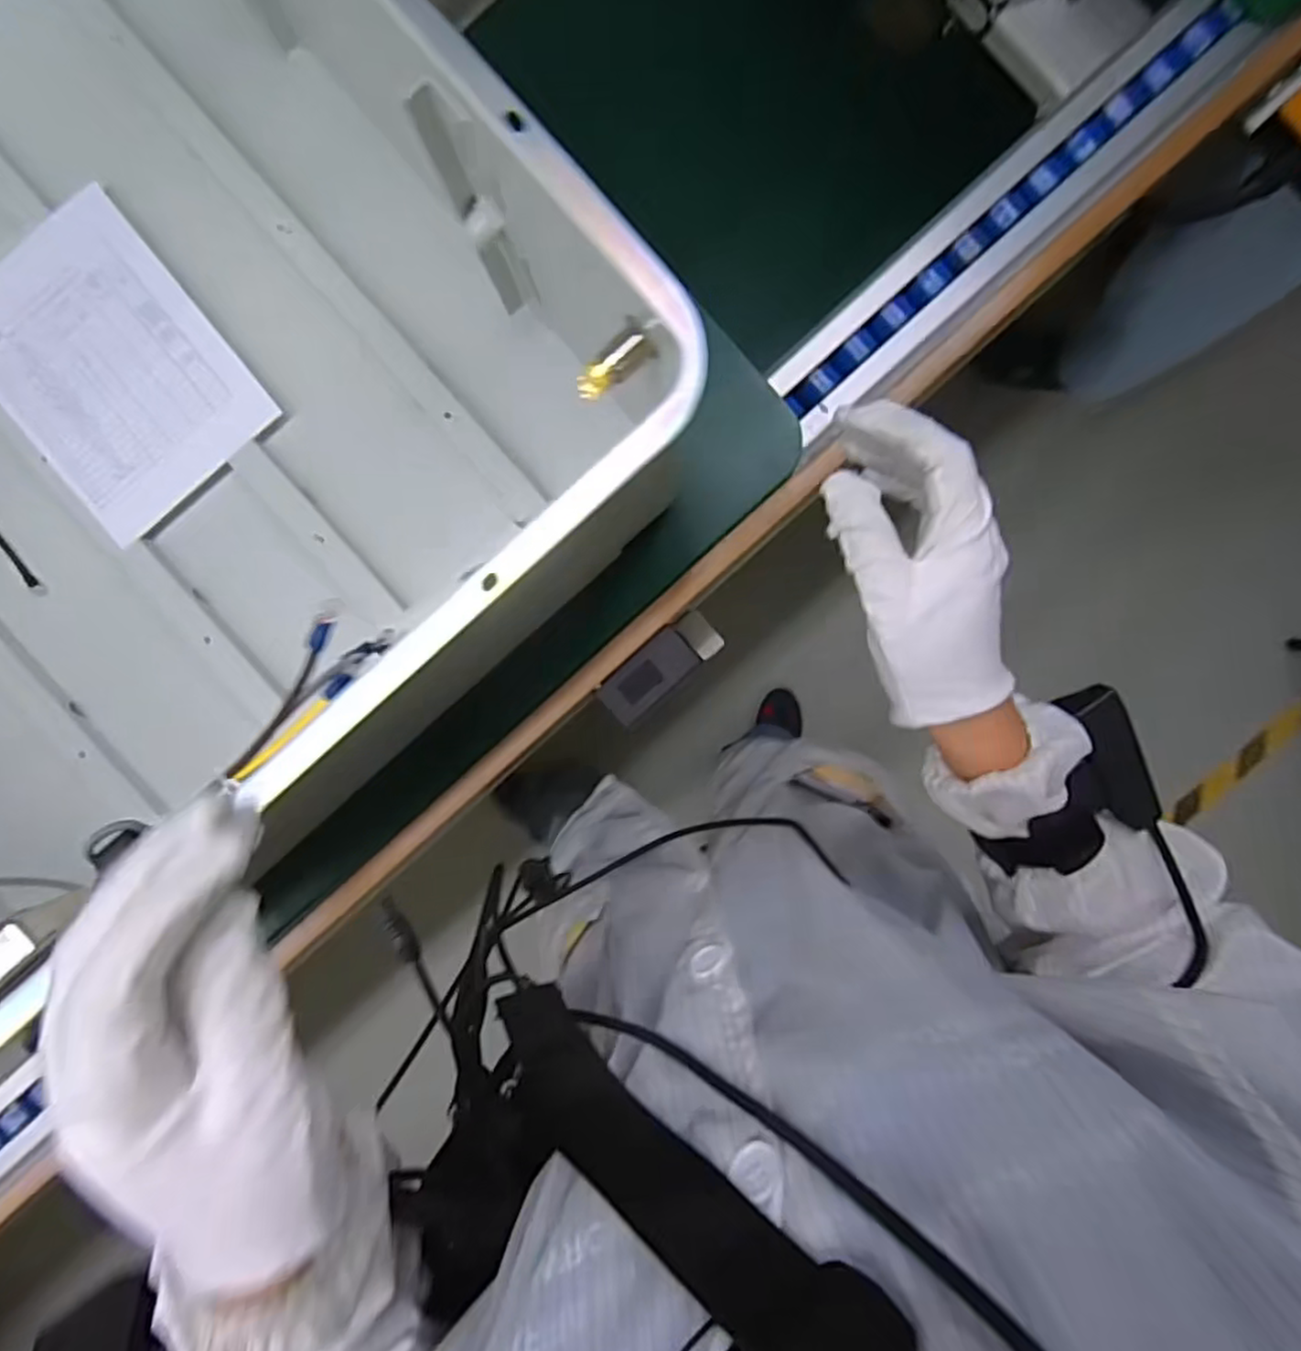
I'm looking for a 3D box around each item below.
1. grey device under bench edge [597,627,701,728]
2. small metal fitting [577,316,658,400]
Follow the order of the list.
[{"bbox_3d":[0.000,0.001,0.548,0.078,0.008,0.038,-41,90,4],"label":"grey device under bench edge"},{"bbox_3d":[-0.017,-0.144,0.322,0.039,0.010,0.017,-39,90,4],"label":"small metal fitting"}]

